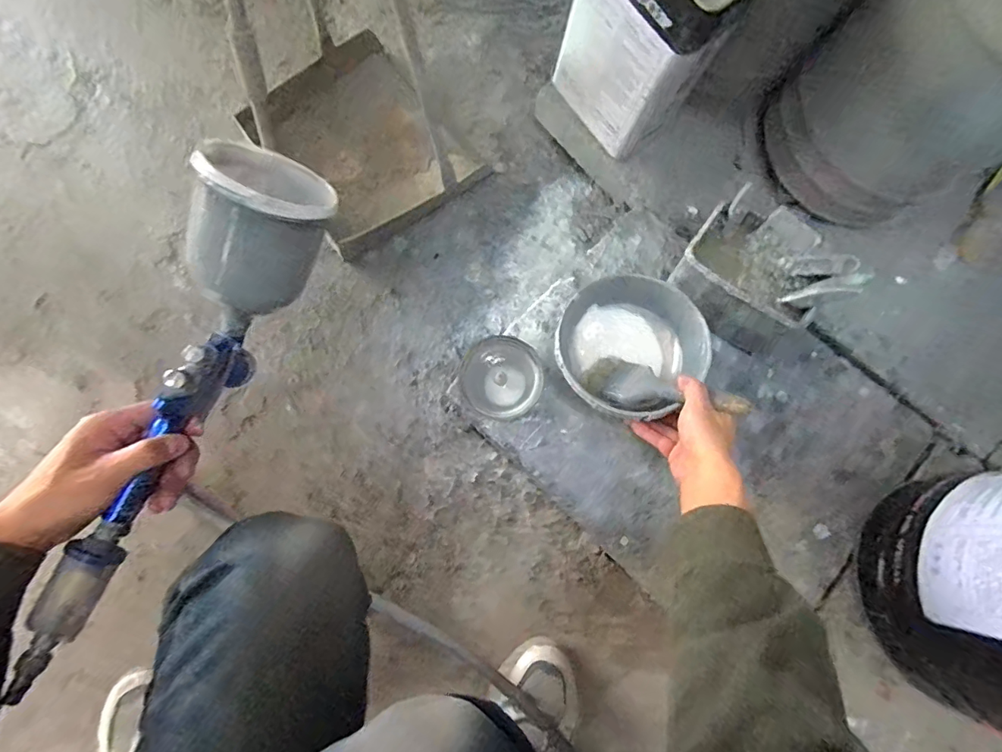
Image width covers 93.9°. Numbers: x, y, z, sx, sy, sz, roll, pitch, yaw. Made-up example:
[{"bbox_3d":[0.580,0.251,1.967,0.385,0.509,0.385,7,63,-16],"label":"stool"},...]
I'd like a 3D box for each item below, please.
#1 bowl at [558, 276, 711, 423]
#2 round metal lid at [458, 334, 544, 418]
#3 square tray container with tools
[{"bbox_3d":[0.149,-0.033,0.558,0.166,0.072,0.160,0,76,-2],"label":"bowl"},{"bbox_3d":[0.001,0.002,0.588,0.100,0.007,0.100,0,94,6],"label":"round metal lid"},{"bbox_3d":[0.305,-0.119,0.571,0.170,0.133,0.120,33,78,6],"label":"square tray container with tools"}]

